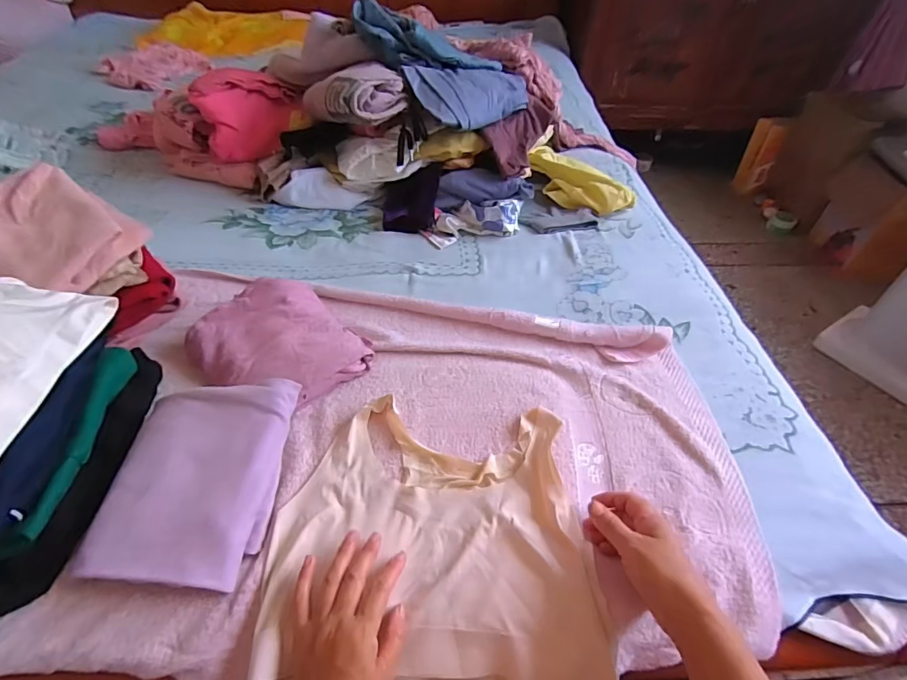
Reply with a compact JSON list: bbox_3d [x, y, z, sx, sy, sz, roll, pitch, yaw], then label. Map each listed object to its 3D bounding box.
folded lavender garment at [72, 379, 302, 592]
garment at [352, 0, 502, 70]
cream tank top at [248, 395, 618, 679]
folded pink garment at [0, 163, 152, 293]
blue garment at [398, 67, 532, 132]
[{"bbox_3d":[-0.267,0.140,0.483,0.155,0.076,0.205,5,45,-1],"label":"folded lavender garment"},{"bbox_3d":[-0.054,-0.595,0.945,0.305,0.090,0.067,6,43,-24],"label":"garment"},{"bbox_3d":[-0.016,0.198,0.472,0.318,0.036,0.279,3,54,1],"label":"cream tank top"},{"bbox_3d":[-0.525,-0.143,0.583,0.192,0.071,0.146,15,48,11],"label":"folded pink garment"},{"bbox_3d":[0.045,-0.514,0.950,0.272,0.080,0.133,-27,54,-25],"label":"blue garment"}]

